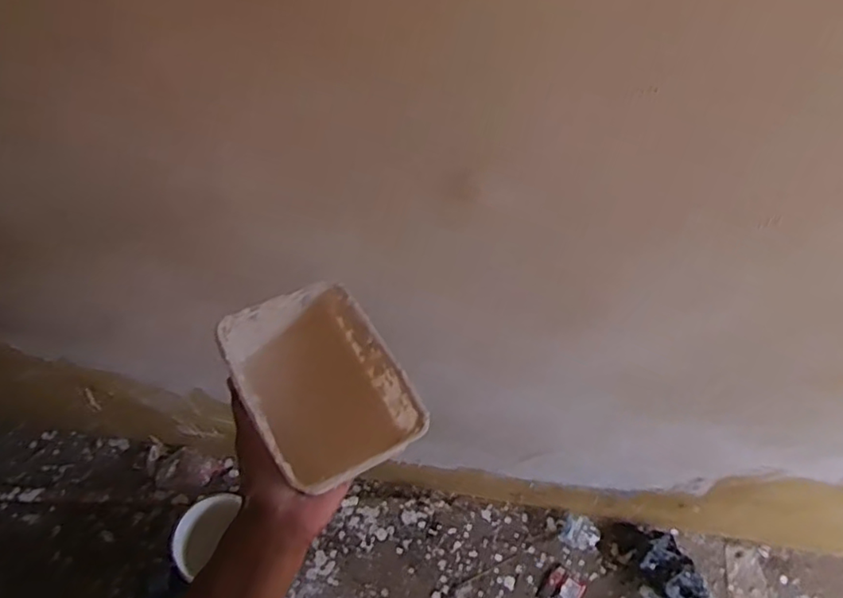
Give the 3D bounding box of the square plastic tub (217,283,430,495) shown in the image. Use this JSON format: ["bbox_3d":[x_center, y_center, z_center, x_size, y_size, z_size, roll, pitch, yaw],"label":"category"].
[{"bbox_3d":[-0.085,0.067,0.513,0.118,0.058,0.165,-26,66,-17],"label":"square plastic tub"}]

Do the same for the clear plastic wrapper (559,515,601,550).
[{"bbox_3d":[0.386,0.566,1.479,0.084,0.035,0.069,24,62,9],"label":"clear plastic wrapper"}]

